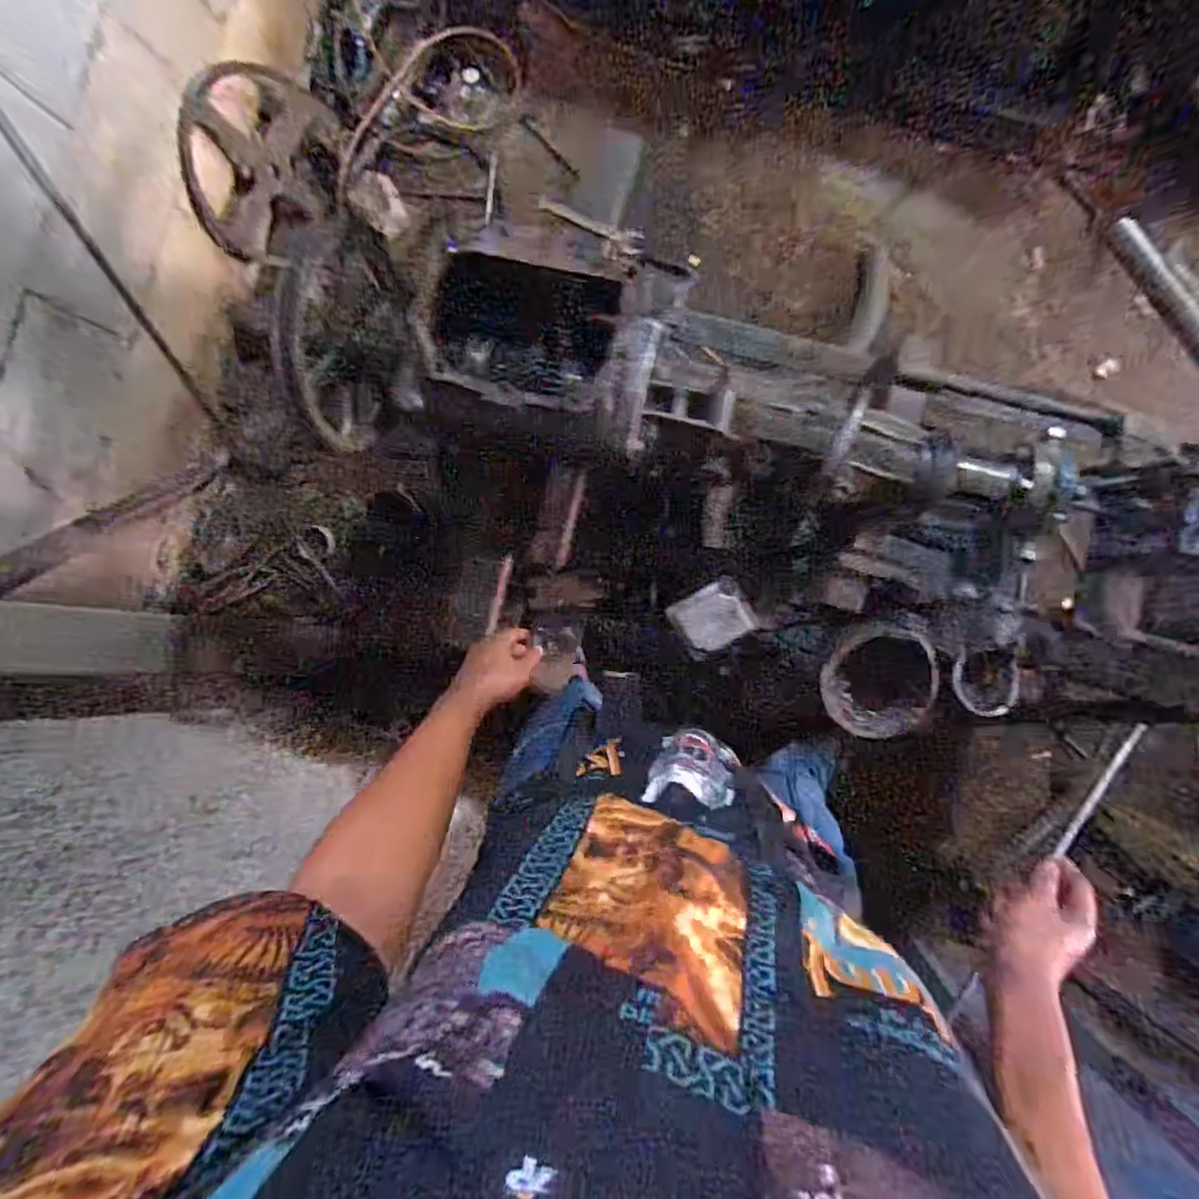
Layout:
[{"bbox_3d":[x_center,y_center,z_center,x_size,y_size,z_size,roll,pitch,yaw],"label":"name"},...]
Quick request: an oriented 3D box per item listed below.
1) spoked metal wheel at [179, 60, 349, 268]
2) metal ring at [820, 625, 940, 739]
[{"bbox_3d":[-0.667,-0.866,1.255,0.025,0.346,0.334,24,118,23],"label":"spoked metal wheel"},{"bbox_3d":[0.311,0.092,0.693,0.118,0.026,0.130,1,107,13],"label":"metal ring"}]

